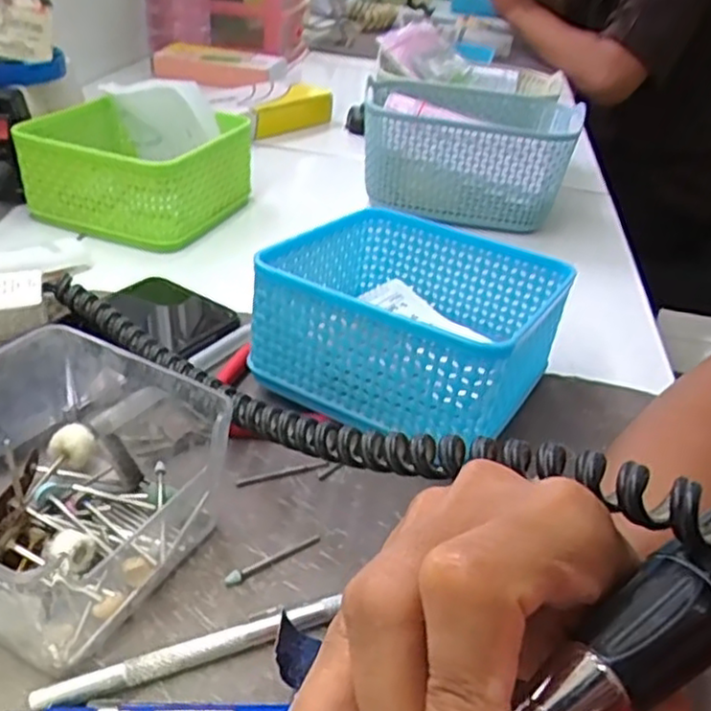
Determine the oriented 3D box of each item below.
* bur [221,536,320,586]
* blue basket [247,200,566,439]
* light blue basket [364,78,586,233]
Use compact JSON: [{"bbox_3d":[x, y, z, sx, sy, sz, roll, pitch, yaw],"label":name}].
[{"bbox_3d":[-0.032,0.078,0.271,0.041,0.005,0.006,-22,43,-33],"label":"bur"},{"bbox_3d":[0.031,-0.020,0.358,0.129,0.072,0.133,21,37,22],"label":"blue basket"},{"bbox_3d":[0.090,-0.170,0.580,0.165,0.077,0.130,7,34,2],"label":"light blue basket"}]

